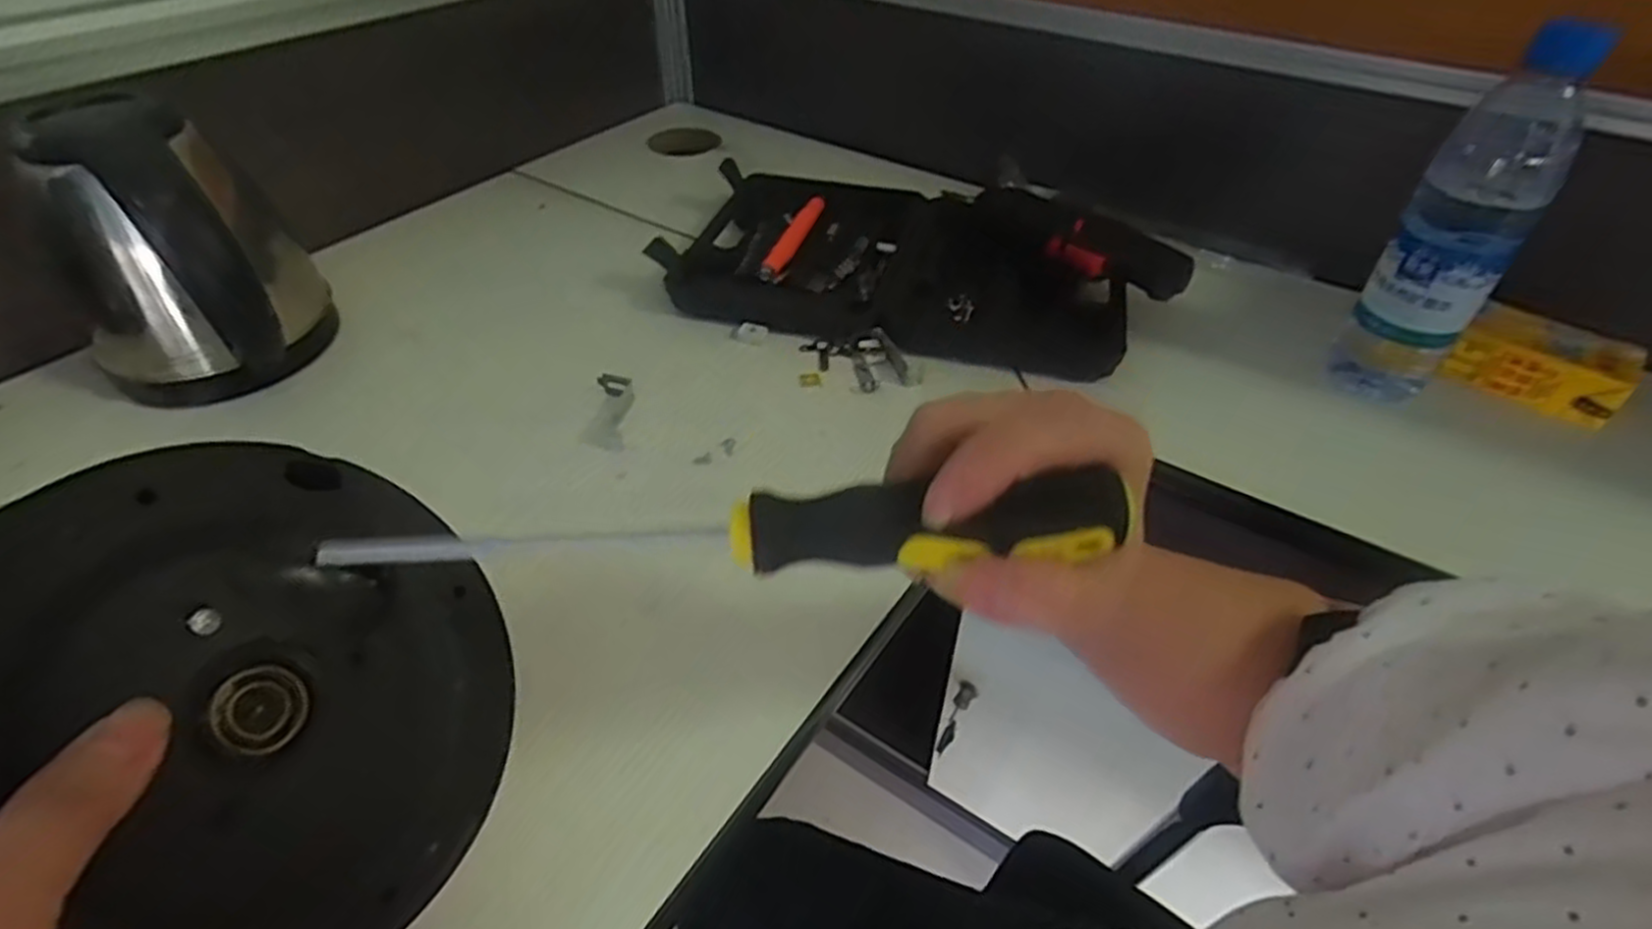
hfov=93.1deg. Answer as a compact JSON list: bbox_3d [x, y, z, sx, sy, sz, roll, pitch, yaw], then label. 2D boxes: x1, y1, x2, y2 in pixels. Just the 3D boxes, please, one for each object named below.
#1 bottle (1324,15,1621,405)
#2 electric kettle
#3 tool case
[{"bbox_3d":[0.379,-0.139,0.468,0.059,0.215,0.071,32,52,29],"label":"bottle"},{"bbox_3d":[-0.408,-0.125,0.490,0.121,0.164,0.121,-10,44,-11],"label":"electric kettle"},{"bbox_3d":[0.067,-0.166,0.607,0.382,0.067,0.207,15,45,14],"label":"tool case"}]

